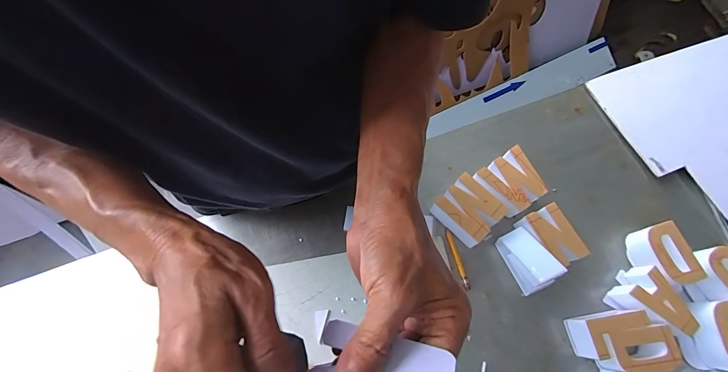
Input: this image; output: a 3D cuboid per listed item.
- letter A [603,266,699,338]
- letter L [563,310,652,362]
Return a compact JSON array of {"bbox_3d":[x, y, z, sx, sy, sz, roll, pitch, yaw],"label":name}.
[{"bbox_3d":[0.395,0.160,0.464,0.067,0.047,0.086,-41,75,-16],"label":"letter A"},{"bbox_3d":[0.325,0.192,0.448,0.088,0.053,0.052,-9,69,-5],"label":"letter L"}]

